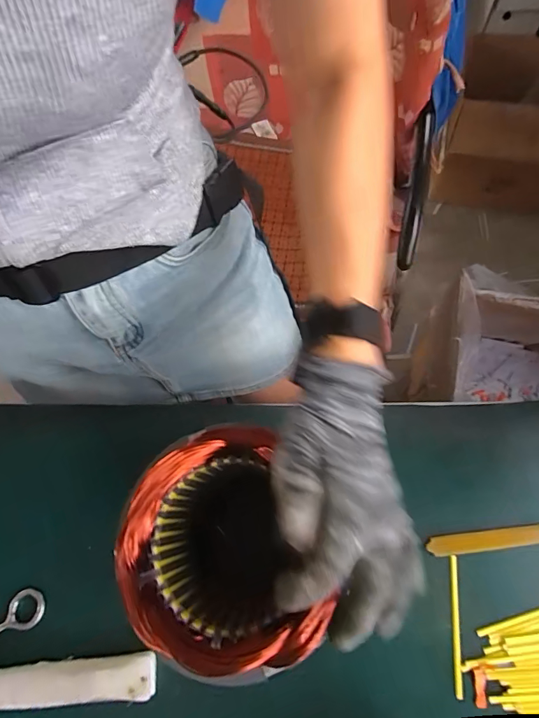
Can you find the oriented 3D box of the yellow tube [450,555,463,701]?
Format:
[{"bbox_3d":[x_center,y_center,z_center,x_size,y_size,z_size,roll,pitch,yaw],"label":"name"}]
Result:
[{"bbox_3d":[0.168,0.237,0.364,0.006,0.004,0.109,5,68,5],"label":"yellow tube"}]

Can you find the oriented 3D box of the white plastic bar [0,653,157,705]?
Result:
[{"bbox_3d":[-0.254,0.290,0.354,0.302,0.026,0.029,-5,66,1],"label":"white plastic bar"}]

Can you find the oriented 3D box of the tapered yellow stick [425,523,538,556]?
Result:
[{"bbox_3d":[0.259,0.167,0.385,0.212,0.005,0.018,-7,67,0],"label":"tapered yellow stick"}]

